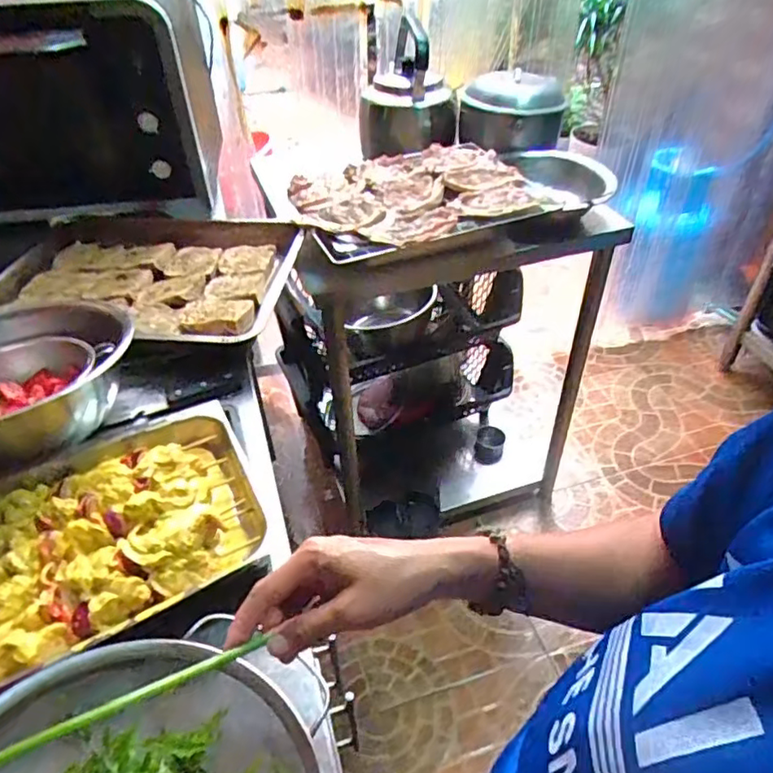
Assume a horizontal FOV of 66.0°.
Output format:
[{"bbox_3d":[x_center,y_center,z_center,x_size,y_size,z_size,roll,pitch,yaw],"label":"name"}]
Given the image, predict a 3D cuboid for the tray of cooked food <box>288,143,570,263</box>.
[{"bbox_3d":[0.083,-0.325,1.010,0.466,0.057,0.270,-18,45,-18],"label":"tray of cooked food"}]

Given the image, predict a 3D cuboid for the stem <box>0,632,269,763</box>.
[{"bbox_3d":[-0.141,0.167,0.305,0.179,0.008,0.008,-13,42,-37],"label":"stem"}]

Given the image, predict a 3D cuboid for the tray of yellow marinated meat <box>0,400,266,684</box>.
[{"bbox_3d":[-0.268,0.129,0.571,0.278,0.047,0.246,-20,46,-20],"label":"tray of yellow marinated meat"}]

